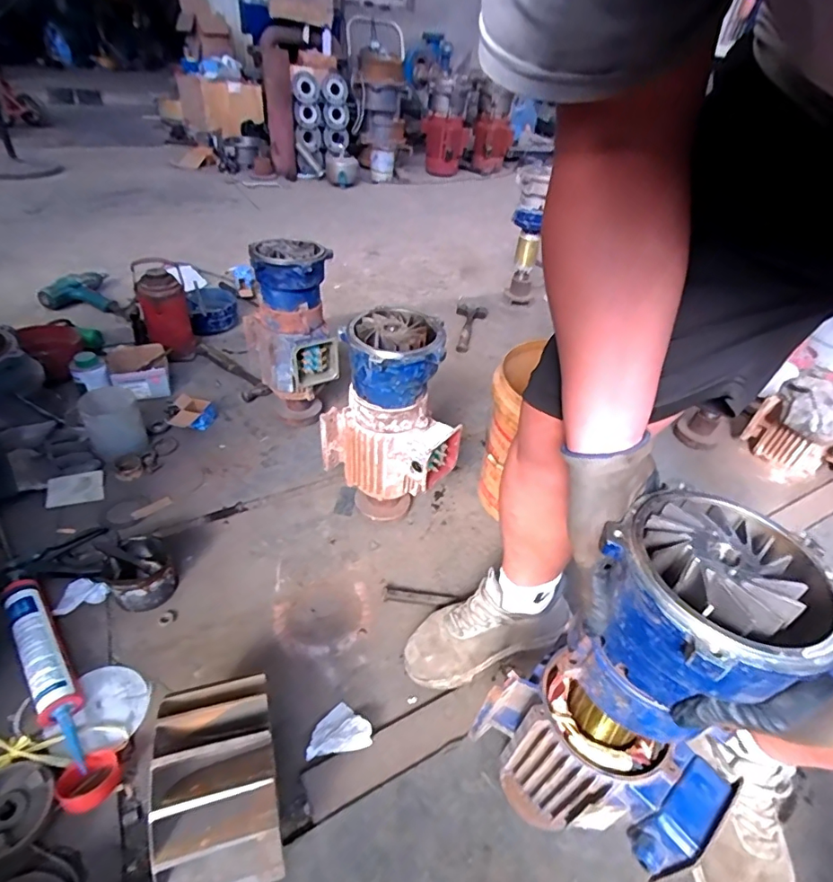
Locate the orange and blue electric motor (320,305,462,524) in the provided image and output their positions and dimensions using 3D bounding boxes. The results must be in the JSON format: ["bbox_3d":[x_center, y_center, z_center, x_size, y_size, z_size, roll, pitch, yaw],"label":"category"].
[{"bbox_3d":[-0.042,-0.007,0.927,0.171,0.424,0.201,-29,52,-35],"label":"orange and blue electric motor"}]

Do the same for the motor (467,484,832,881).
[{"bbox_3d":[0.205,0.249,0.477,0.209,0.385,0.156,23,37,19],"label":"motor"}]

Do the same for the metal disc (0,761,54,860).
[{"bbox_3d":[-0.509,0.457,0.620,0.102,0.030,0.098,13,38,7],"label":"metal disc"}]

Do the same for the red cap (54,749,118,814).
[{"bbox_3d":[-0.429,0.450,0.660,0.069,0.028,0.071,-17,24,-40],"label":"red cap"}]

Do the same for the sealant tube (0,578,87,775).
[{"bbox_3d":[-0.562,0.341,0.759,0.054,0.048,0.335,-26,48,-35],"label":"sealant tube"}]

